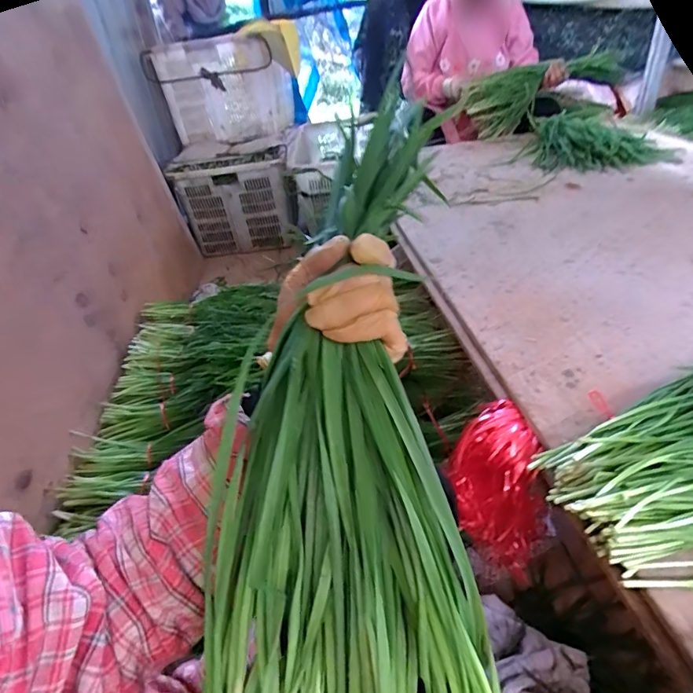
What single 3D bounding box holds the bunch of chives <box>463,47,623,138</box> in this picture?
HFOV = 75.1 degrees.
[{"bbox_3d":[0.656,-0.860,1.520,0.487,0.183,0.108,-13,37,13],"label":"bunch of chives"}]

